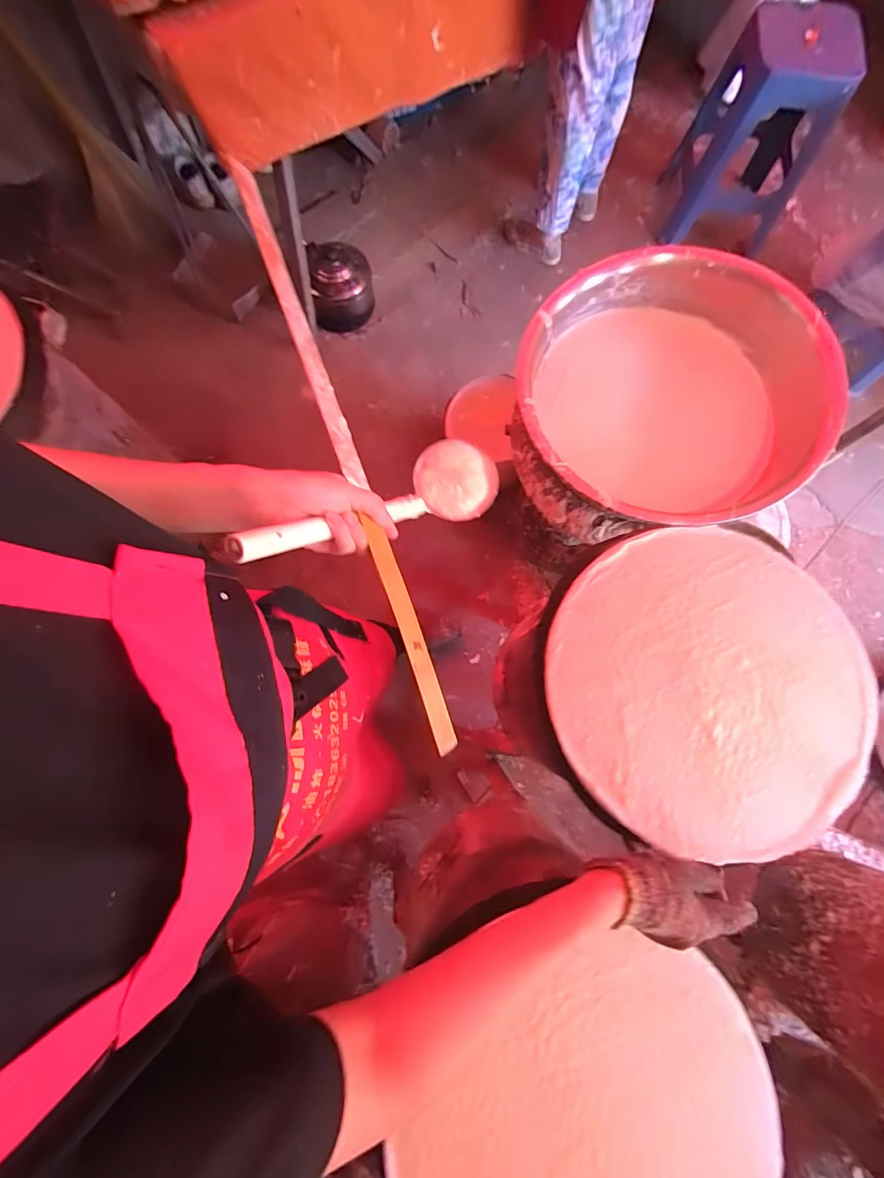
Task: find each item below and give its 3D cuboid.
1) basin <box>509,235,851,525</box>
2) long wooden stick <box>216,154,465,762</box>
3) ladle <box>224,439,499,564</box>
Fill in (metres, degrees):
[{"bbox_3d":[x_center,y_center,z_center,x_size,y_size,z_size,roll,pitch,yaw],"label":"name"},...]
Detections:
[{"bbox_3d":[0.383,-0.348,0.826,0.472,0.191,0.487,0,78,-1],"label":"basin"},{"bbox_3d":[-0.088,-0.123,0.430,0.012,0.035,0.564,-21,89,39],"label":"long wooden stick"},{"bbox_3d":[-0.055,-0.085,0.438,0.089,0.063,0.308,50,39,8],"label":"ladle"}]

